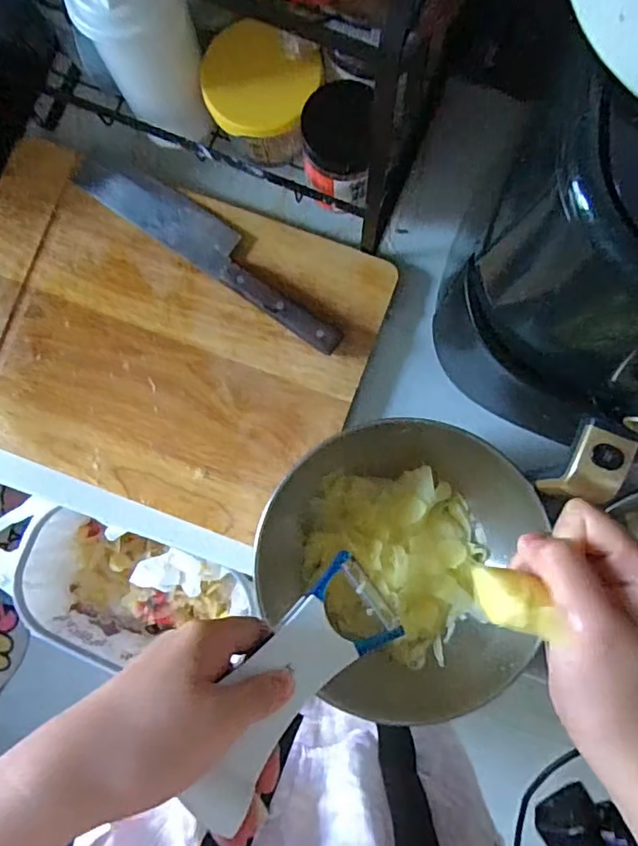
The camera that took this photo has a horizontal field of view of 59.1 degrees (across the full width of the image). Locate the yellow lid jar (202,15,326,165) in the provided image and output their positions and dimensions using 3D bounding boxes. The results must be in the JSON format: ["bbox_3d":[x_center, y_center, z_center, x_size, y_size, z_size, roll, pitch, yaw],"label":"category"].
[{"bbox_3d":[-0.046,-0.264,0.463,0.081,0.074,0.083,0,86,2],"label":"yellow lid jar"}]

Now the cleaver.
[{"bbox_3d":[-0.097,-0.161,0.503,0.289,0.021,0.046,35,88,4],"label":"cleaver"}]

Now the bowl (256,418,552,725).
[{"bbox_3d":[0.066,0.130,0.486,0.230,0.065,0.255,6,86,2],"label":"bowl"}]

